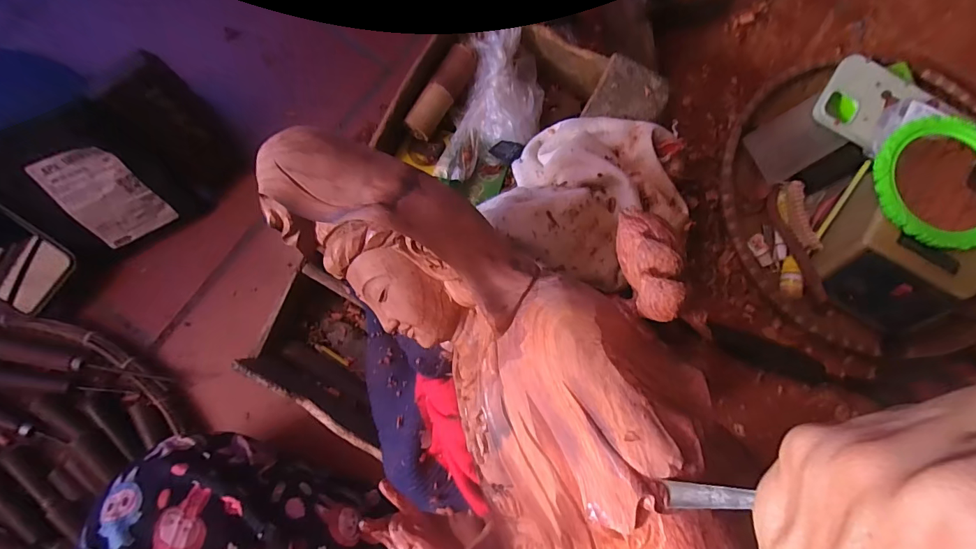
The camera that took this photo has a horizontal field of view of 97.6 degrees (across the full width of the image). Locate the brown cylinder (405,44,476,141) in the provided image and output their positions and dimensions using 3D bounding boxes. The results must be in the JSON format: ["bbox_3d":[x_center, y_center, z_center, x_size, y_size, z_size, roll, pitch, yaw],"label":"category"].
[{"bbox_3d":[-0.044,-0.174,0.414,0.024,0.029,0.097,29,82,4],"label":"brown cylinder"}]

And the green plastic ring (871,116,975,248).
[{"bbox_3d":[0.443,-0.090,0.412,0.125,0.020,0.127,2,81,-1],"label":"green plastic ring"}]

